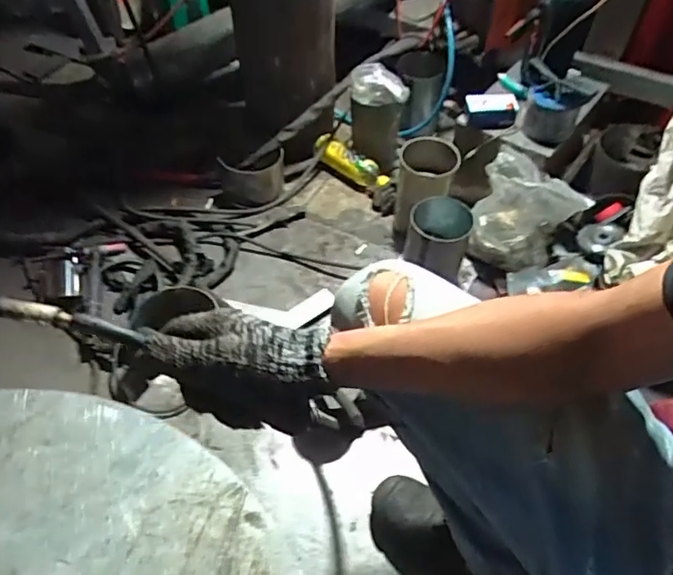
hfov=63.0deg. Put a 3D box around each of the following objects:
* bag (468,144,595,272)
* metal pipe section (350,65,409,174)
[{"bbox_3d":[0.360,-0.129,1.057,0.187,0.215,0.095,22,57,17],"label":"bag"},{"bbox_3d":[0.093,-0.388,1.264,0.121,0.248,0.133,-1,53,1],"label":"metal pipe section"}]

